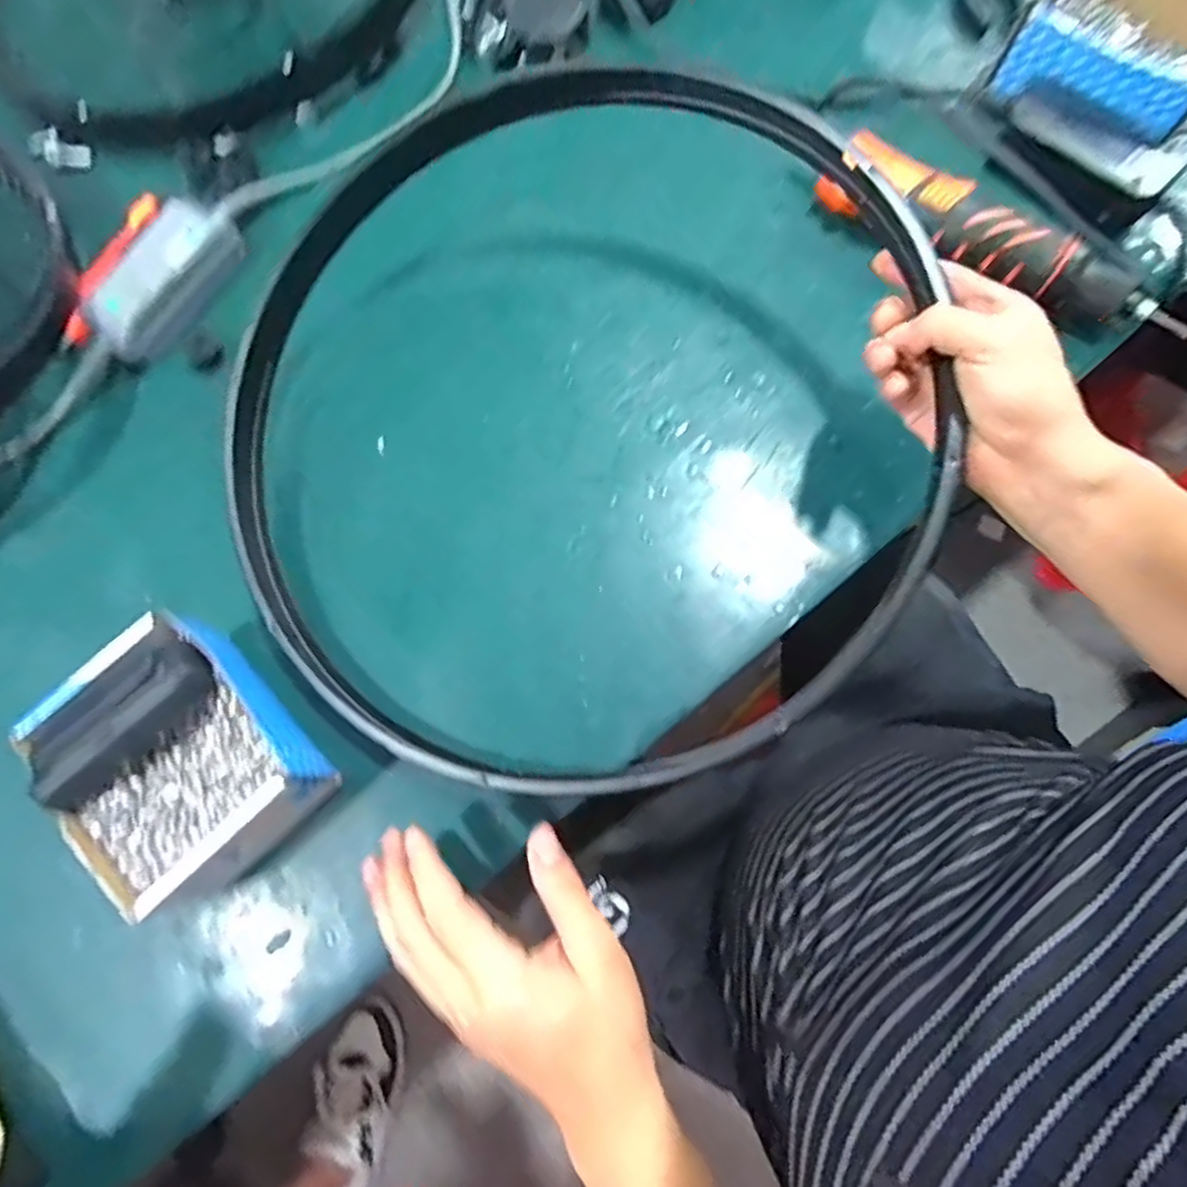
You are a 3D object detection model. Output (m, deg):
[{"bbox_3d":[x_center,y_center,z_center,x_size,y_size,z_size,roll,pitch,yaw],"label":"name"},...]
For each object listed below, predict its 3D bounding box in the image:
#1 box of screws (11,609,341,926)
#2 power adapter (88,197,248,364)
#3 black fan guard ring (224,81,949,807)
[{"bbox_3d":[-0.240,0.098,0.400,0.111,0.077,0.138,-37,78,-7],"label":"box of screws"},{"bbox_3d":[-0.315,-0.232,0.503,0.060,0.027,0.126,32,80,9],"label":"power adapter"},{"bbox_3d":[-0.022,-0.105,0.418,0.442,0.031,0.443,-1,85,11],"label":"black fan guard ring"}]

